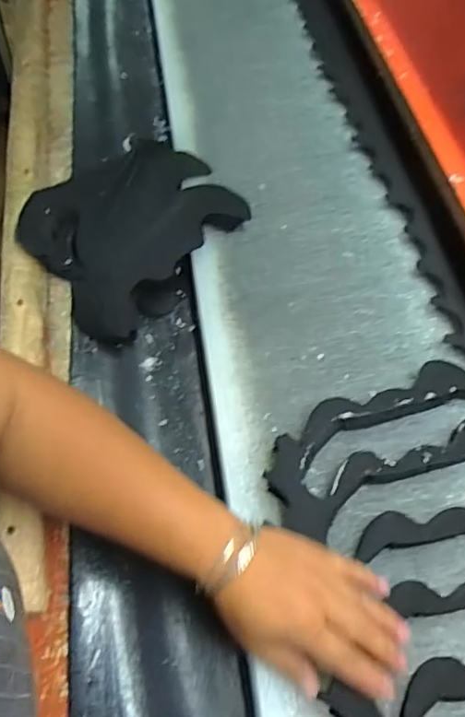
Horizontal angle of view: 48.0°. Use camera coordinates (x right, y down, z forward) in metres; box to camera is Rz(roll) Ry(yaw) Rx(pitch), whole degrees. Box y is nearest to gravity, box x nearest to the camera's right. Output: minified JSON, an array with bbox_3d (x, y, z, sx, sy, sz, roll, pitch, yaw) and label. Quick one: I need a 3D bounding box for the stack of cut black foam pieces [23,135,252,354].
[{"bbox_3d":[-0.119,-0.153,0.607,0.174,0.049,0.246,34,64,16],"label":"stack of cut black foam pieces"}]

